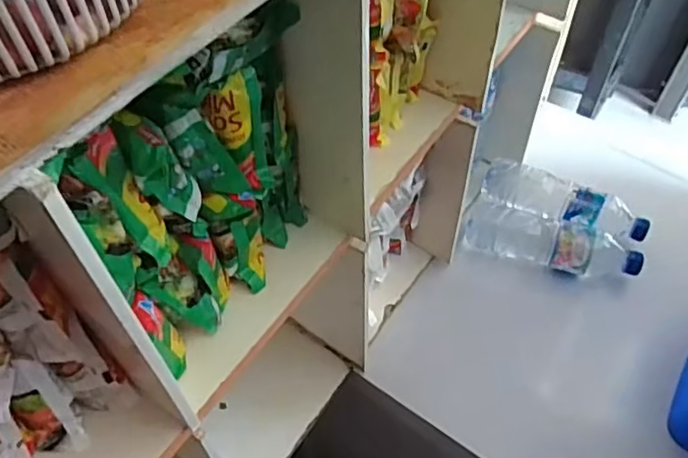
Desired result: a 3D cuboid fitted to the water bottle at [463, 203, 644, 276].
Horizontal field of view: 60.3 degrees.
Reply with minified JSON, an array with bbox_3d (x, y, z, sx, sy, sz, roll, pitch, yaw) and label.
[{"bbox_3d":[0.280,0.014,0.802,0.223,0.072,0.070,18,55,15],"label":"water bottle"}]

